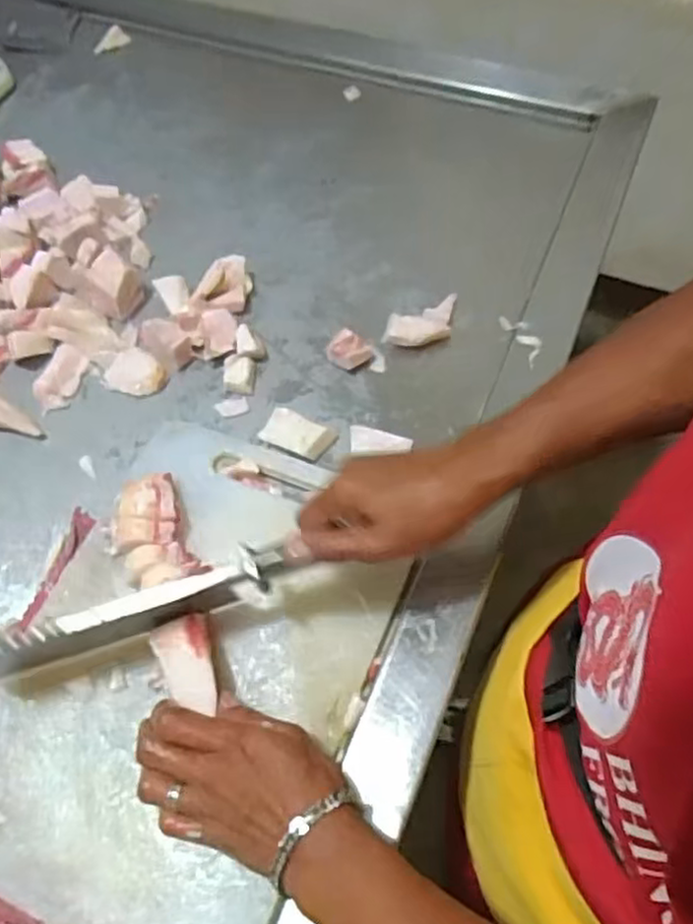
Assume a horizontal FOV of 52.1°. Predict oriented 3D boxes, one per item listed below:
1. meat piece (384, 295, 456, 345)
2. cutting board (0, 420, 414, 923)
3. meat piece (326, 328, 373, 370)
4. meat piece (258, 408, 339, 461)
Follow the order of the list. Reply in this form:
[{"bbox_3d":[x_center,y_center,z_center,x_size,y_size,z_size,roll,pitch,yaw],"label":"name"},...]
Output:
[{"bbox_3d":[0.071,-0.124,0.640,0.078,0.015,0.037,-24,62,-11],"label":"meat piece"},{"bbox_3d":[-0.110,0.137,0.499,0.237,0.019,0.343,19,63,9],"label":"cutting board"},{"bbox_3d":[0.002,-0.098,0.632,0.036,0.019,0.030,29,65,17],"label":"meat piece"},{"bbox_3d":[-0.040,-0.024,0.592,0.058,0.014,0.032,20,63,13],"label":"meat piece"}]

